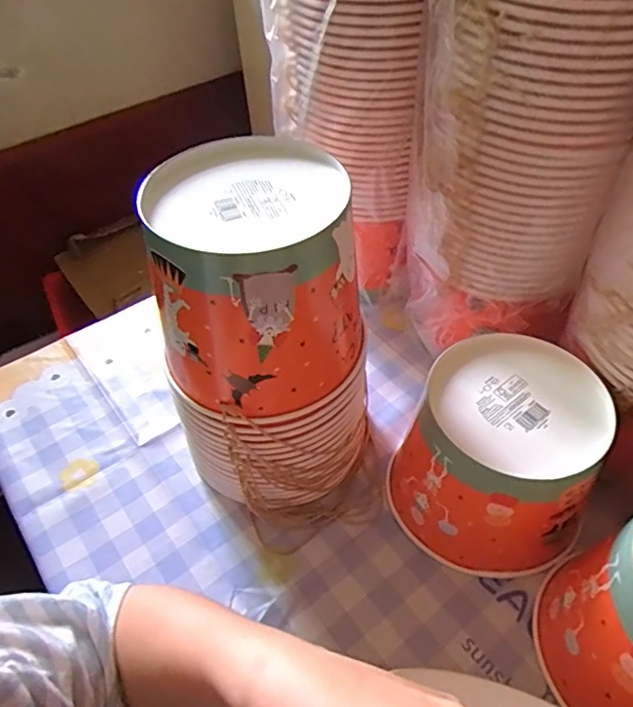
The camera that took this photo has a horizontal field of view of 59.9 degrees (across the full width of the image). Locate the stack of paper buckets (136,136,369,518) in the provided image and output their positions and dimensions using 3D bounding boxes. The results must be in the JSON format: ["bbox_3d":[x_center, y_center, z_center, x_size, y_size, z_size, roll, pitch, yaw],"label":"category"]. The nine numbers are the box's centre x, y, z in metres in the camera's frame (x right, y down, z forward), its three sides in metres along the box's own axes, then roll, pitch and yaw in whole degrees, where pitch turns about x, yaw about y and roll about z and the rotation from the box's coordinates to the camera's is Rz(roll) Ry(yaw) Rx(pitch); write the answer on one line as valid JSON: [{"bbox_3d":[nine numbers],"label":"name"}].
[{"bbox_3d":[-0.041,-0.004,0.426,0.141,0.255,0.154,-8,49,-3],"label":"stack of paper buckets"}]

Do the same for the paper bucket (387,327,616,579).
[{"bbox_3d":[0.143,0.081,0.438,0.133,0.128,0.142,-2,49,2],"label":"paper bucket"}]

